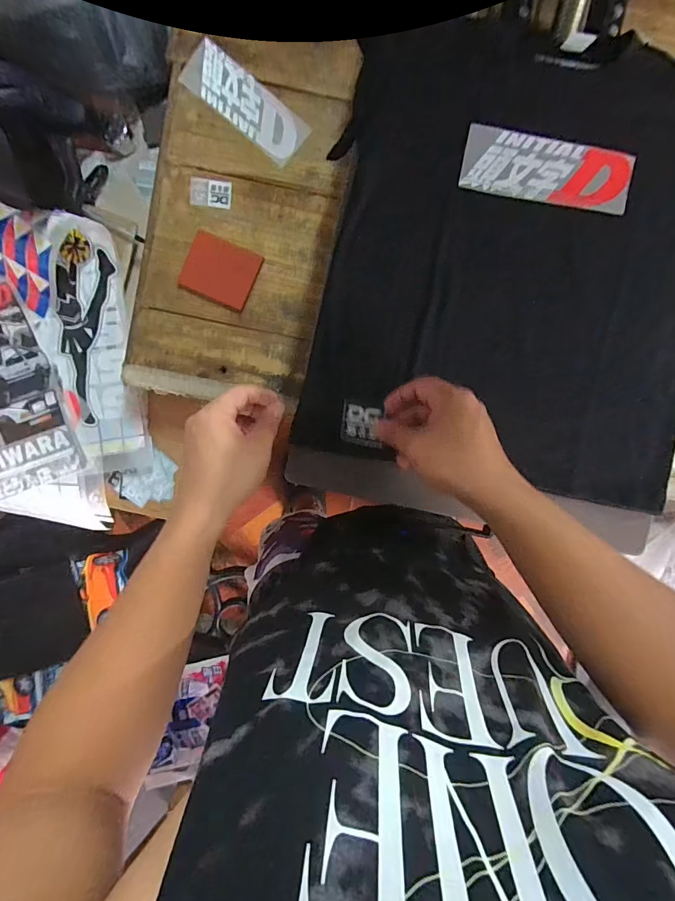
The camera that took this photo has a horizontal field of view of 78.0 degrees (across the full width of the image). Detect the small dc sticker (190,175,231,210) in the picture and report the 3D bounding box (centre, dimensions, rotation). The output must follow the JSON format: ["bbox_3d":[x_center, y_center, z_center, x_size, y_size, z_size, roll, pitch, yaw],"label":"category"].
[{"bbox_3d":[-0.164,-0.333,0.539,0.052,0.004,0.034,7,100,-2],"label":"small dc sticker"}]

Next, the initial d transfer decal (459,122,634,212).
[{"bbox_3d":[0.208,-0.280,0.414,0.164,0.007,0.062,10,92,-2],"label":"initial d transfer decal"}]

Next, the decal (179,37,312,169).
[{"bbox_3d":[-0.118,-0.440,0.531,0.166,0.004,0.063,40,94,-3],"label":"decal"}]

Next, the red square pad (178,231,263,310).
[{"bbox_3d":[-0.152,-0.233,0.541,0.091,0.004,0.077,24,91,-2],"label":"red square pad"}]

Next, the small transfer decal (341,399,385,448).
[{"bbox_3d":[0.024,-0.024,0.395,0.041,0.004,0.039,12,105,19],"label":"small transfer decal"}]

